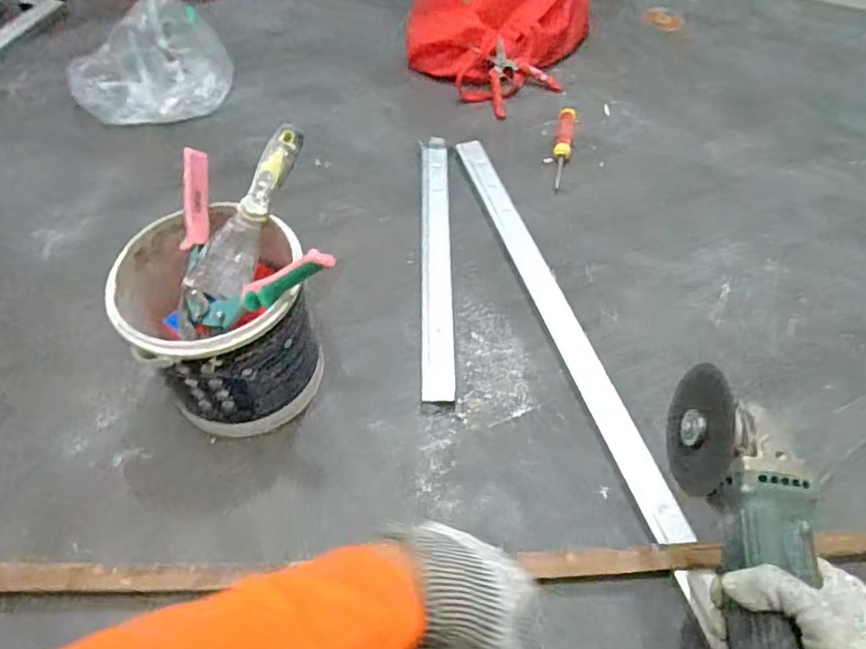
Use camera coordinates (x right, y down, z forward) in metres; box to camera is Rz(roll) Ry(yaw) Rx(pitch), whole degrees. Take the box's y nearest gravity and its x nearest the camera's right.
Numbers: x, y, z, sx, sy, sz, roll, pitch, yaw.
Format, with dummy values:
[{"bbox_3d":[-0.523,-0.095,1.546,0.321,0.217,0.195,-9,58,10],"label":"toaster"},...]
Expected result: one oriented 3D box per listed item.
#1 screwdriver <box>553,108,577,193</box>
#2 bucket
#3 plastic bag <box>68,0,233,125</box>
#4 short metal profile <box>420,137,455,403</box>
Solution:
[{"bbox_3d":[0.206,-0.282,0.954,0.025,0.025,0.186,12,58,5],"label":"screwdriver"},{"bbox_3d":[-0.220,-0.001,0.652,0.181,0.183,0.181,1,57,-2],"label":"bucket"},{"bbox_3d":[-0.453,-0.424,0.991,0.208,0.086,0.241,31,61,16],"label":"plastic bag"},{"bbox_3d":[0.005,-0.097,0.828,0.041,0.015,0.445,0,57,-2],"label":"short metal profile"}]

